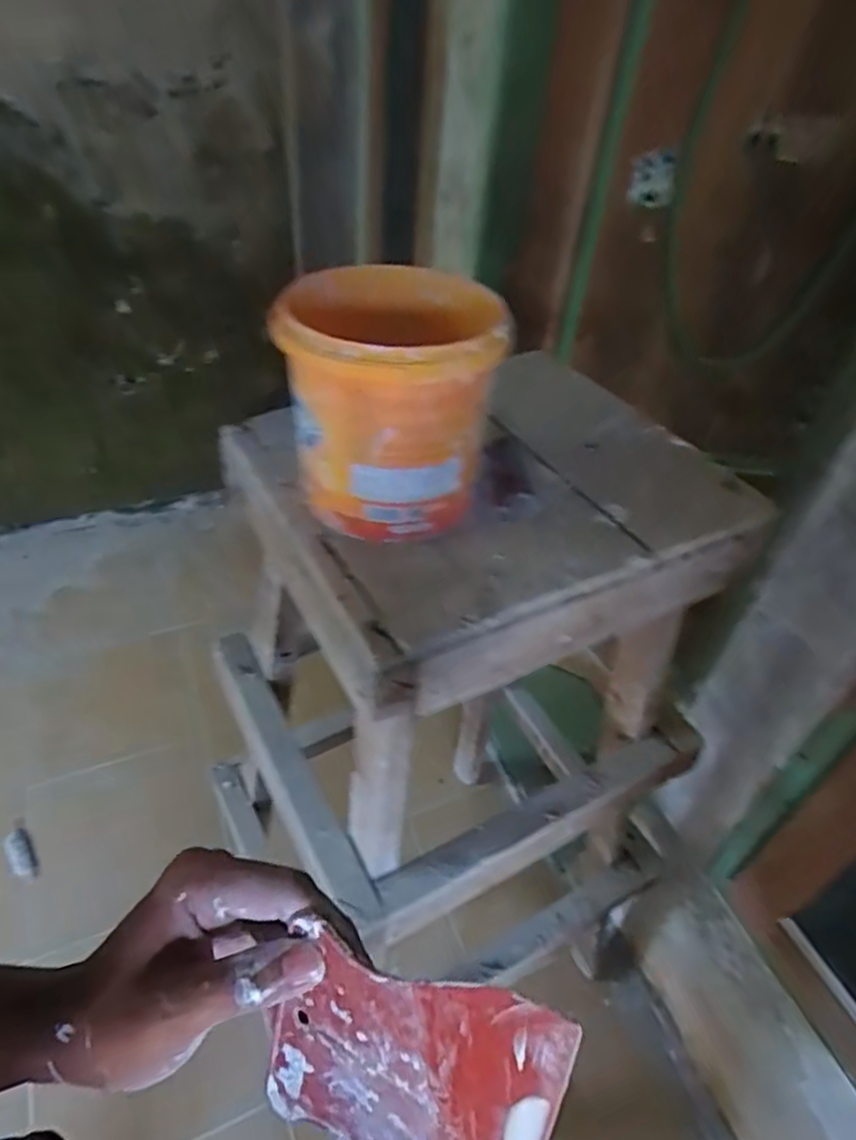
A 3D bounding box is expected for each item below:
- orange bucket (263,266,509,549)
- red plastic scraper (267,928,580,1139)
[{"bbox_3d":[-0.030,-0.125,0.513,0.149,0.164,0.143,3,43,-3],"label":"orange bucket"},{"bbox_3d":[-0.008,0.176,0.231,0.095,0.115,0.004,27,20,19],"label":"red plastic scraper"}]

